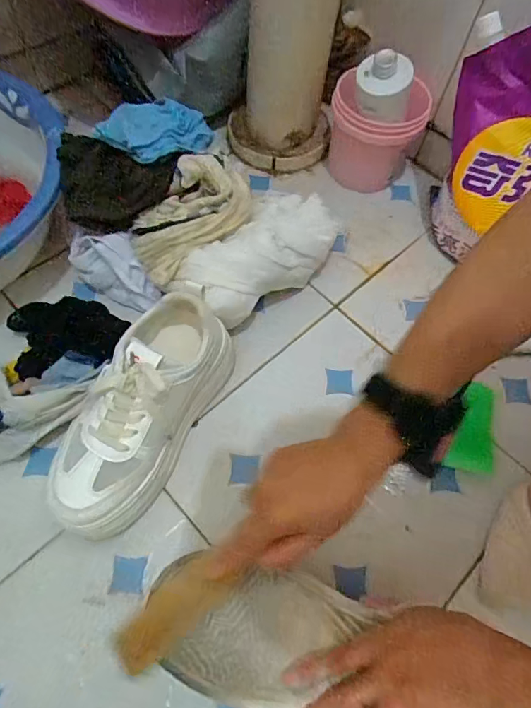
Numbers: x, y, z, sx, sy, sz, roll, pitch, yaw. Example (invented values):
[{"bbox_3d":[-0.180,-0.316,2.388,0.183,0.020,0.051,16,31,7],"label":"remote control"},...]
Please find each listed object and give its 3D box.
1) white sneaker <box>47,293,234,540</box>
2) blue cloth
[{"bbox_3d":[-0.118,0.058,0.440,0.096,0.125,0.222,21,62,7],"label":"white sneaker"},{"bbox_3d":[-0.120,-0.252,0.515,0.122,0.042,0.072,-36,70,-21],"label":"blue cloth"}]

